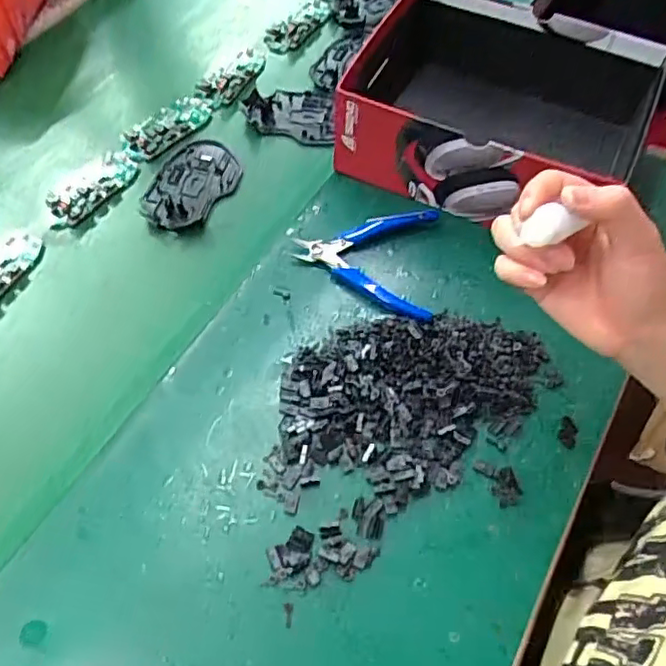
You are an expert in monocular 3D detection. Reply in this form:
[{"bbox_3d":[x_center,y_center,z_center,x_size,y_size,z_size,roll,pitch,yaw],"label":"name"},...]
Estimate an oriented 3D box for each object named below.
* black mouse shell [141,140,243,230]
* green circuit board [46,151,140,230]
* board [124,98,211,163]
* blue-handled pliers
[{"bbox_3d":[-0.132,-0.139,0.574,0.073,0.014,0.108,26,61,16],"label":"black mouse shell"},{"bbox_3d":[-0.223,-0.131,0.570,0.042,0.011,0.098,32,63,18],"label":"green circuit board"},{"bbox_3d":[-0.165,-0.205,0.617,0.047,0.011,0.098,35,64,20],"label":"board"},{"bbox_3d":[0.027,-0.065,0.517,0.114,0.013,0.106,7,58,4],"label":"blue-handled pliers"}]

